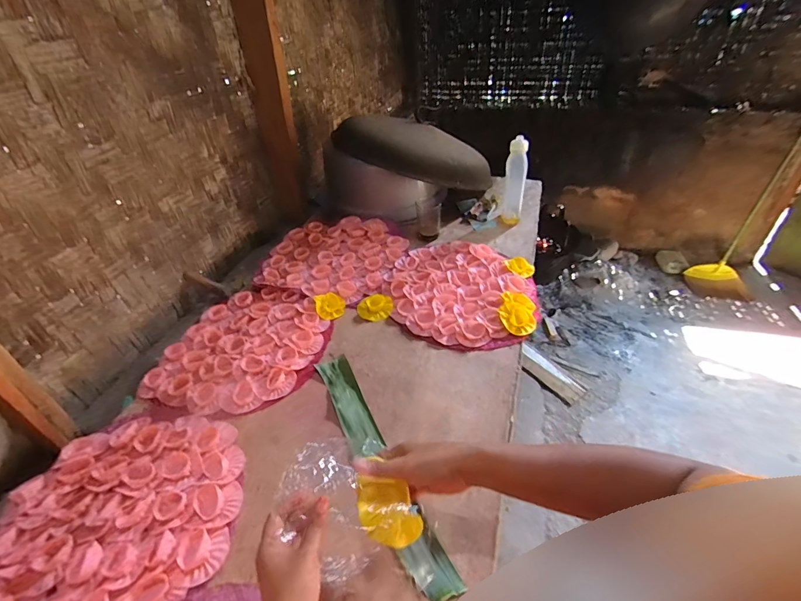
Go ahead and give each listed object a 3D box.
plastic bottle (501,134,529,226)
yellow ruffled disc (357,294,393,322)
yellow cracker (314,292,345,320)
[{"bbox_3d":[0.301,-0.312,1.048,0.052,0.215,0.046,-2,41,3],"label":"plastic bottle"},{"bbox_3d":[-0.055,0.015,0.870,0.075,0.025,0.061,-4,40,-2],"label":"yellow ruffled disc"},{"bbox_3d":[-0.152,0.009,0.871,0.061,0.029,0.064,-1,40,1],"label":"yellow cracker"}]

